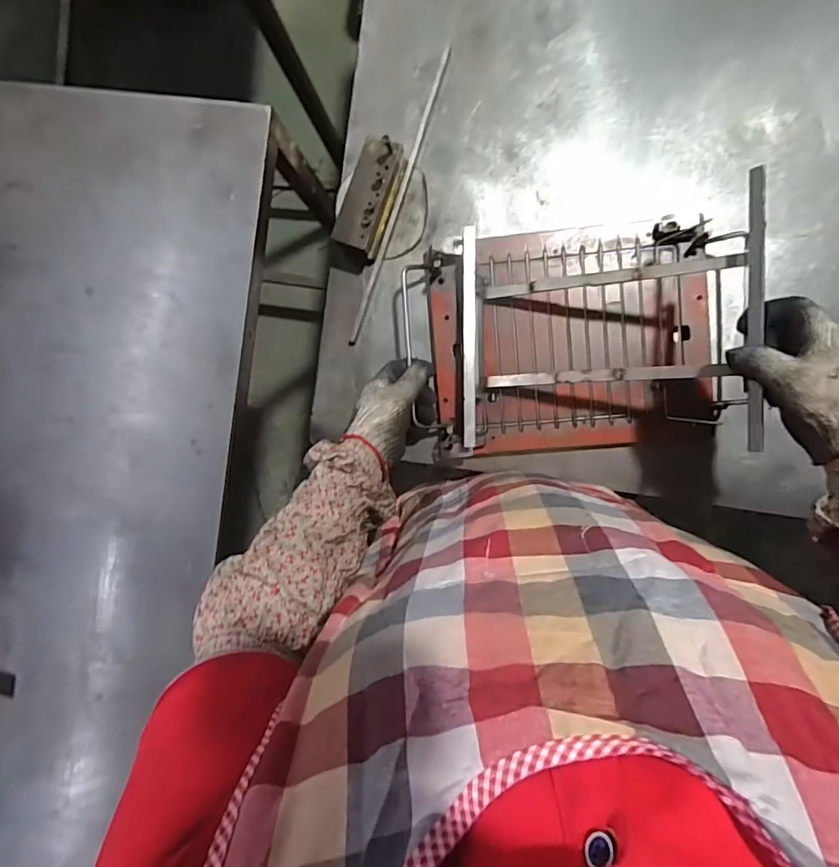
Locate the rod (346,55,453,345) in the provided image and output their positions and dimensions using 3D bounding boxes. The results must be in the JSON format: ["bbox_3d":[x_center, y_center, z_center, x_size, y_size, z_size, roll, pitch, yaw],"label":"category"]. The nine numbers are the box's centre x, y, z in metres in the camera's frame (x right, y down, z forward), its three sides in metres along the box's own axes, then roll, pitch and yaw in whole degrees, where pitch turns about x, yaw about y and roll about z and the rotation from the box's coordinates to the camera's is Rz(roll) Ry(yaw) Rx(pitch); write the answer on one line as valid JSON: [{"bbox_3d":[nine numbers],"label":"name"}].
[{"bbox_3d":[-0.026,-0.275,0.597,0.010,0.007,0.351,20,96,4],"label":"rod"}]

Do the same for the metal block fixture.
[{"bbox_3d":[-0.057,-0.267,0.578,0.051,0.052,0.120,22,96,4],"label":"metal block fixture"}]

